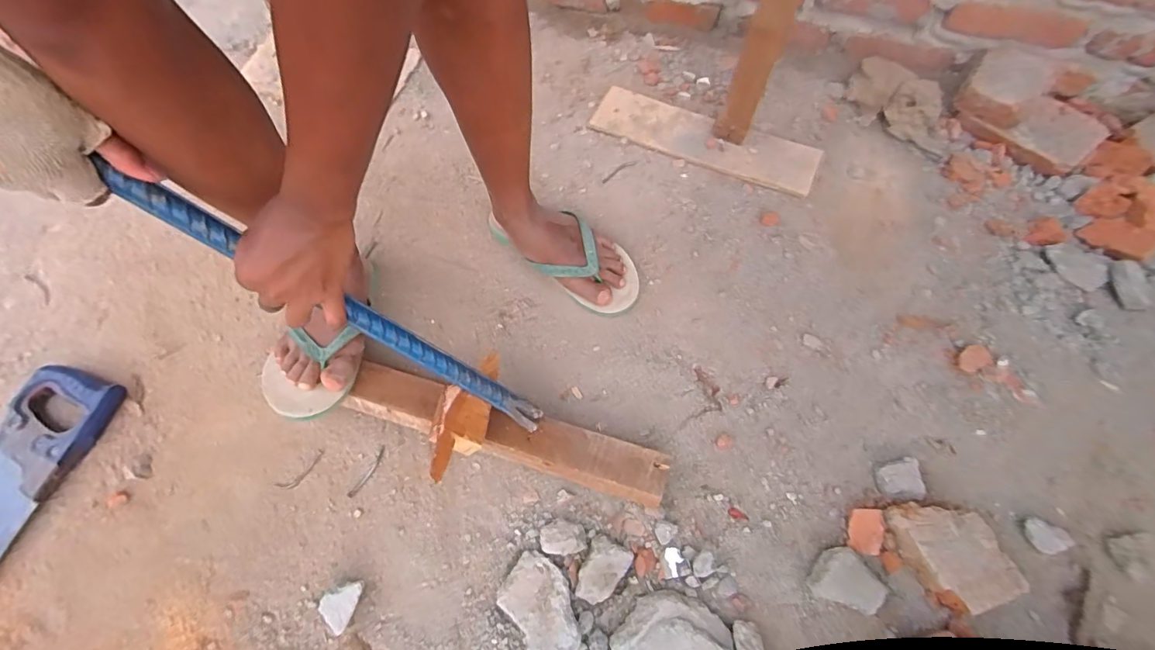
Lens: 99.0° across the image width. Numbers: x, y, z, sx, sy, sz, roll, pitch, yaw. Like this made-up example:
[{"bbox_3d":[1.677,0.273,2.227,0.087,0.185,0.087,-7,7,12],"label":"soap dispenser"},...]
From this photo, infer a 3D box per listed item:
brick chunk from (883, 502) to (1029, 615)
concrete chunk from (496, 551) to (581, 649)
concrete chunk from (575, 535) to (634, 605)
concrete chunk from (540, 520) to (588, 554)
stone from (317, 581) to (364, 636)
[{"bbox_3d":[0.408,0.249,0.544,0.099,0.040,0.110,-13,62,-6],"label":"brick chunk"},{"bbox_3d":[-0.041,0.302,0.527,0.070,0.026,0.105,-29,65,-15],"label":"concrete chunk"},{"bbox_3d":[0.027,0.273,0.546,0.046,0.022,0.066,25,64,14],"label":"concrete chunk"},{"bbox_3d":[-0.016,0.245,0.569,0.052,0.024,0.037,6,61,4],"label":"concrete chunk"},{"bbox_3d":[-0.254,0.307,0.542,0.043,0.028,0.039,-35,66,-17],"label":"stone"}]

